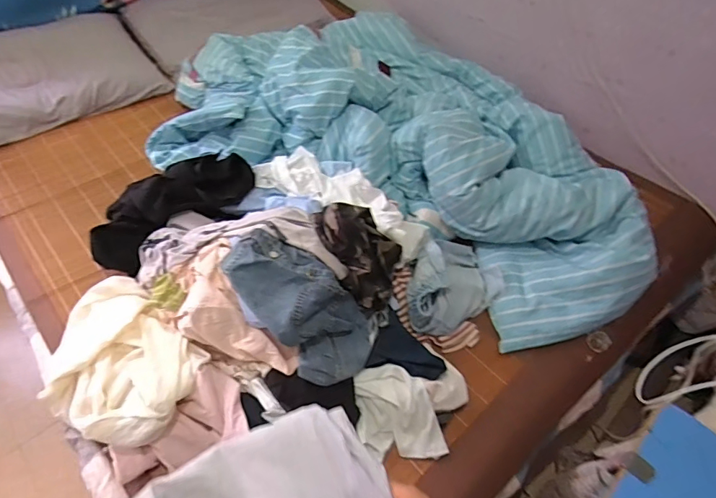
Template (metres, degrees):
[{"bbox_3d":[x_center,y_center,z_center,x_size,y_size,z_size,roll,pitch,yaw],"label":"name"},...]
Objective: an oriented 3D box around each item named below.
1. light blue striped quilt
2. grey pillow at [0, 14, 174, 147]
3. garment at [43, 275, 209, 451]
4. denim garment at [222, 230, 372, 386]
[{"bbox_3d":[0.119,-0.337,1.225,1.391,0.221,0.807,26,56,14],"label":"light blue striped quilt"},{"bbox_3d":[-1.003,-0.545,1.367,0.672,0.152,0.371,-32,62,-25],"label":"grey pillow"},{"bbox_3d":[-0.456,0.208,0.829,0.346,0.092,0.240,38,59,21],"label":"garment"},{"bbox_3d":[-0.102,0.103,0.824,0.316,0.065,0.162,49,59,-9],"label":"denim garment"}]

